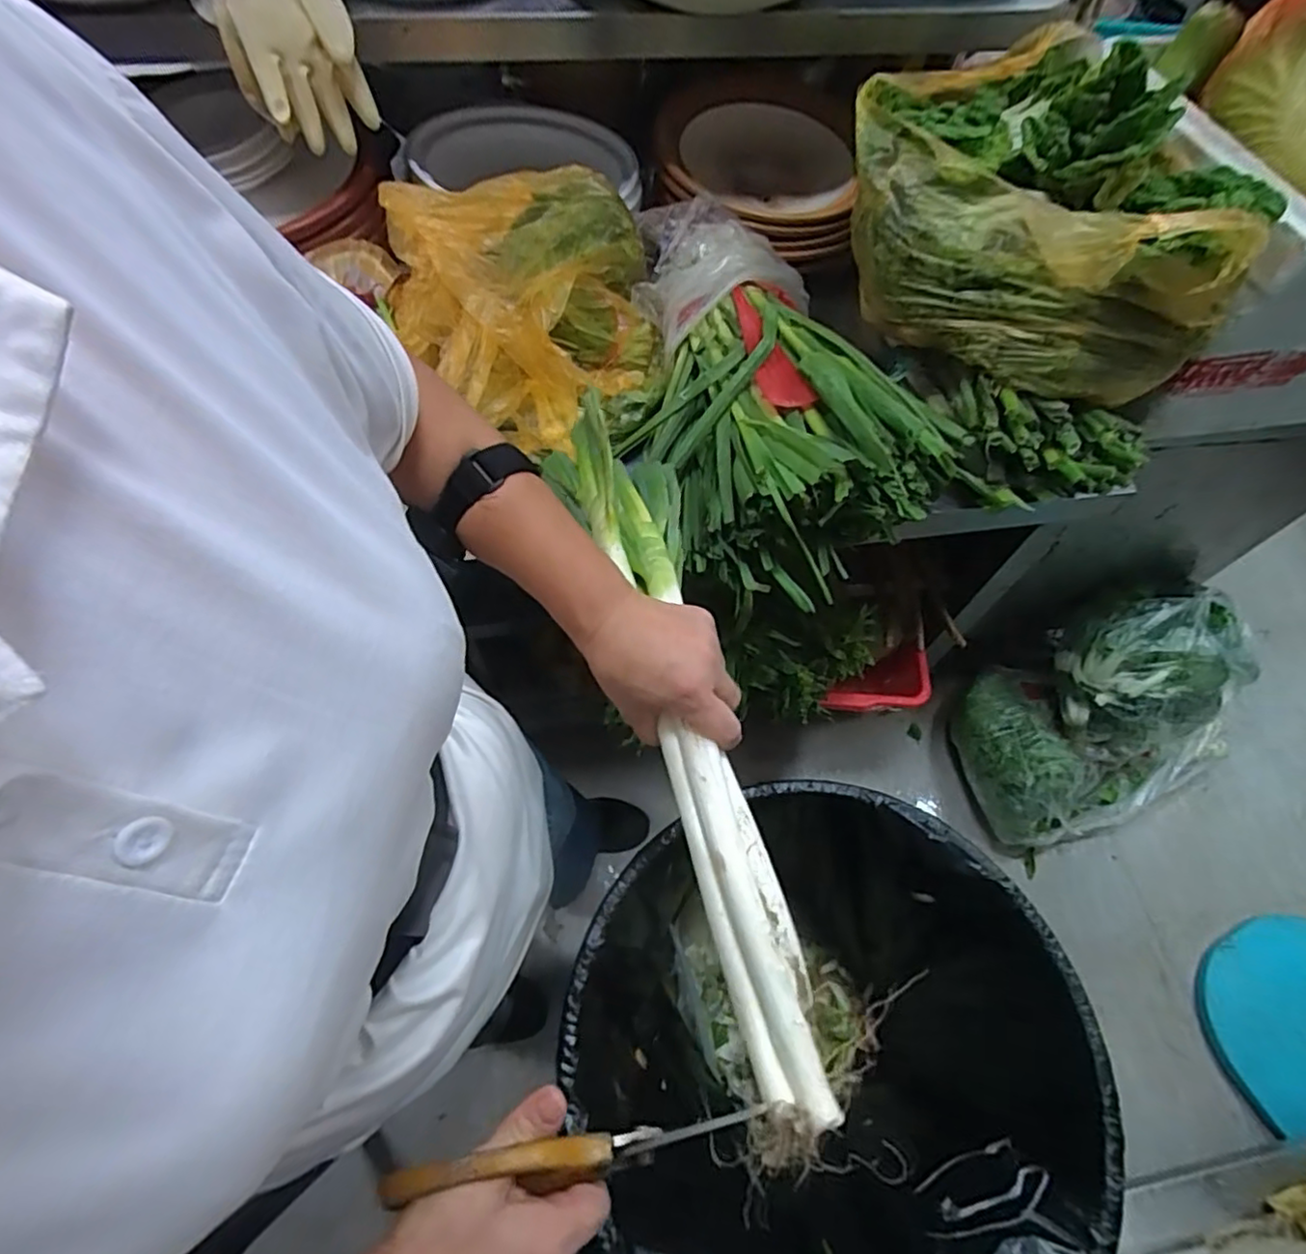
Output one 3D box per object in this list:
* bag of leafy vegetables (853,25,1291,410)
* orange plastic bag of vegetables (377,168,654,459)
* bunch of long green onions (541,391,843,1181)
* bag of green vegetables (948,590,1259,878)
[{"bbox_3d":[0.398,-0.437,0.709,0.235,0.209,0.414,-28,66,-16],"label":"bag of leafy vegetables"},{"bbox_3d":[-0.139,-0.366,0.735,0.286,0.158,0.321,-1,62,-3],"label":"orange plastic bag of vegetables"},{"bbox_3d":[0.017,0.038,0.458,0.095,0.064,0.531,-11,57,-8],"label":"bunch of long green onions"},{"bbox_3d":[0.936,0.180,1.341,0.563,0.382,0.385,-19,64,-12],"label":"bag of green vegetables"}]

